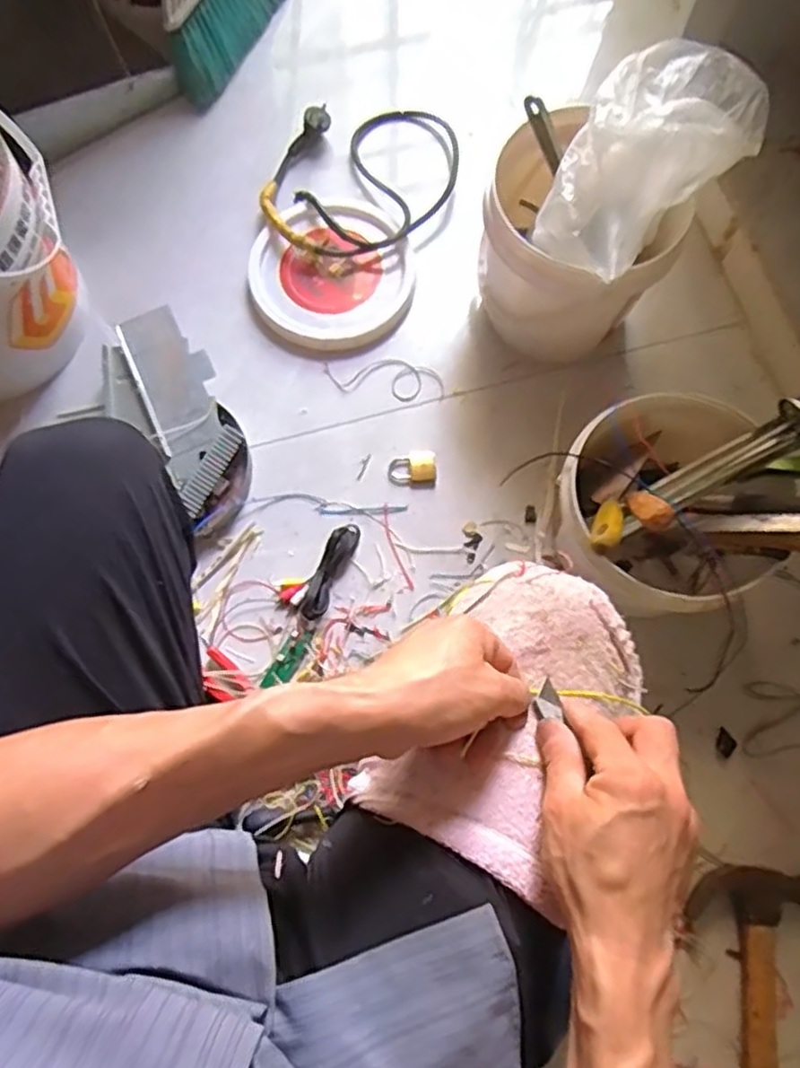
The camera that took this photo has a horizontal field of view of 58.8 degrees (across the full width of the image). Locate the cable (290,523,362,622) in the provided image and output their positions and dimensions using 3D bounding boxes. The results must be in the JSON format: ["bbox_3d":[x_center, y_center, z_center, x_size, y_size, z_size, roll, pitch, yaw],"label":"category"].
[{"bbox_3d":[-0.084,0.043,0.844,0.038,0.016,0.121,28,75,8],"label":"cable"}]

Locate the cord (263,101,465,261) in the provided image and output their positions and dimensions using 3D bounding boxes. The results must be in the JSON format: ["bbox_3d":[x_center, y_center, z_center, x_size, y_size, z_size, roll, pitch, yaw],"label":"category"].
[{"bbox_3d":[-0.050,-0.508,0.999,0.247,0.037,0.298,23,74,7],"label":"cord"}]

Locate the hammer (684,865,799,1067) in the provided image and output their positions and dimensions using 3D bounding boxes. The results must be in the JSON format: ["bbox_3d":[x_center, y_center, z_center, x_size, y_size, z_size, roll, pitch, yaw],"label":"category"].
[{"bbox_3d":[0.349,0.494,0.701,0.132,0.029,0.307,9,73,3],"label":"hammer"}]

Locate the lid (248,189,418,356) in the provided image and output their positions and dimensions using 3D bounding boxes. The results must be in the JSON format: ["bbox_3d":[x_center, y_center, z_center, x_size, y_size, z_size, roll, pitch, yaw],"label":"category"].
[{"bbox_3d":[-0.095,-0.361,0.970,0.215,0.035,0.237,-24,74,-7],"label":"lid"}]

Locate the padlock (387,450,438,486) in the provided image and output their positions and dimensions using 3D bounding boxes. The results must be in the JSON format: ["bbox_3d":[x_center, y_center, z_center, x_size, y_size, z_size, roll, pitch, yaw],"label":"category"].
[{"bbox_3d":[0.016,-0.083,0.889,0.060,0.017,0.043,1,73,1],"label":"padlock"}]

